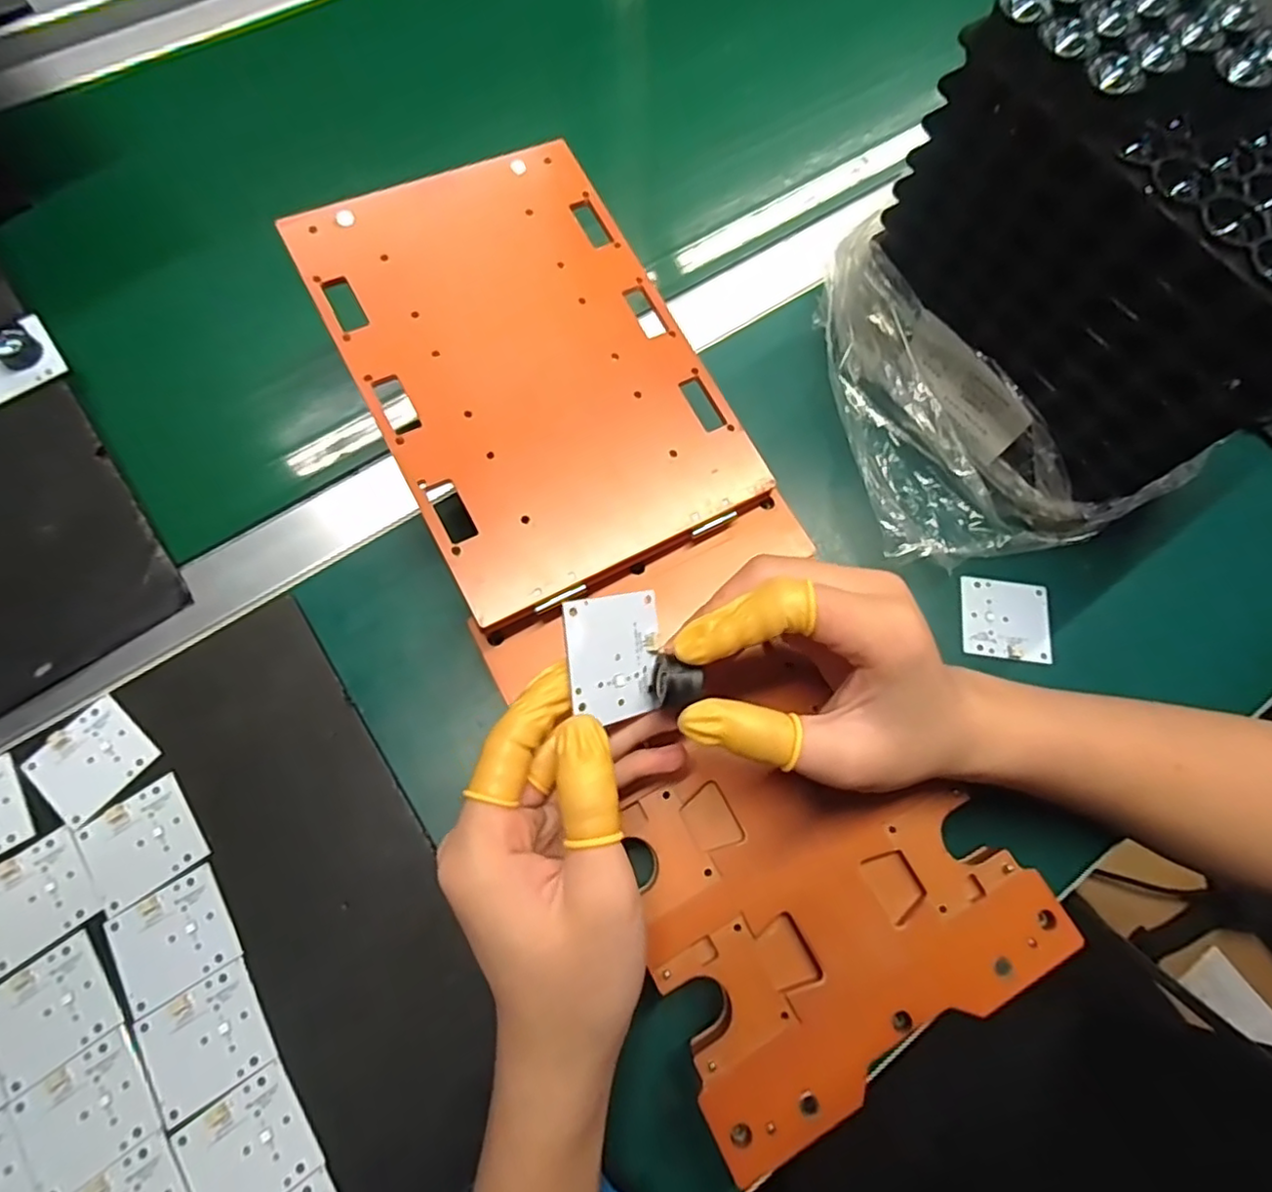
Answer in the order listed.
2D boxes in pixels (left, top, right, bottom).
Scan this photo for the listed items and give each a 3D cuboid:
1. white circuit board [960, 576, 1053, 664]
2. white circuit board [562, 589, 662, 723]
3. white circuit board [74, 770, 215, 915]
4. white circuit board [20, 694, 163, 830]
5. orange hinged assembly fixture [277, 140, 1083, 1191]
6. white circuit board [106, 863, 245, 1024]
[{"bbox_3d":[0.201,0.013,0.342,0.046,0.004,0.044,10,70,1],"label":"white circuit board"},{"bbox_3d":[-0.007,0.023,0.234,0.043,0.004,0.045,-9,94,-41],"label":"white circuit board"},{"bbox_3d":[-0.225,0.112,0.286,0.046,0.004,0.044,-34,75,-13],"label":"white circuit board"},{"bbox_3d":[-0.262,0.078,0.301,0.045,0.004,0.047,39,73,11],"label":"white circuit board"},{"bbox_3d":[0.001,-0.017,0.290,0.165,0.047,0.460,-27,74,-11],"label":"orange hinged assembly fixture"},{"bbox_3d":[-0.203,0.150,0.274,0.045,0.004,0.044,-31,74,-12],"label":"white circuit board"}]

